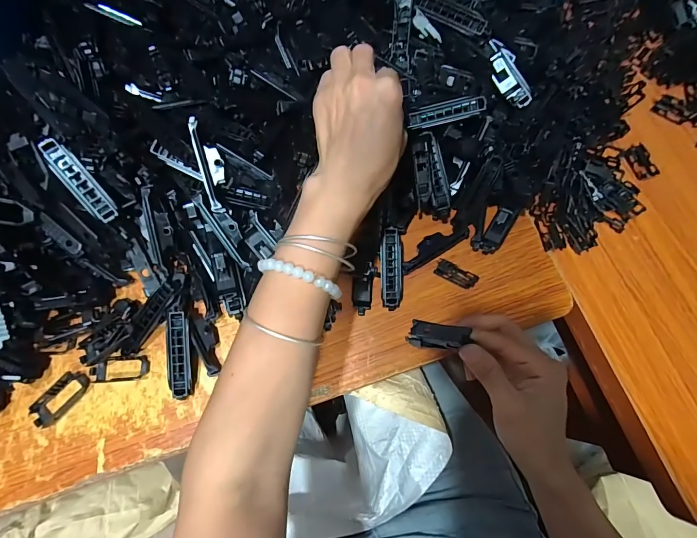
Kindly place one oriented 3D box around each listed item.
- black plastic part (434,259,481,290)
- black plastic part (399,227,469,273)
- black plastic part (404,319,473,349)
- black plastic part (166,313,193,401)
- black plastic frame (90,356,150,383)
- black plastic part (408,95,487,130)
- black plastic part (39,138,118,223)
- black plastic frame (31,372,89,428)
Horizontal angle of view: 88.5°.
[{"bbox_3d":[0.105,0.005,0.350,0.041,0.013,0.013,29,76,7],"label":"black plastic part"},{"bbox_3d":[0.084,-0.022,0.359,0.076,0.013,0.021,-29,77,-9],"label":"black plastic part"},{"bbox_3d":[0.070,0.052,0.281,0.045,0.012,0.020,0,74,16],"label":"black plastic part"},{"bbox_3d":[-0.150,0.076,0.317,0.020,0.007,0.075,-4,90,-2],"label":"black plastic part"},{"bbox_3d":[-0.210,0.091,0.328,0.051,0.004,0.021,-3,74,-2],"label":"black plastic frame"},{"bbox_3d":[0.090,-0.144,0.329,0.067,0.010,0.017,-9,74,16],"label":"black plastic part"},{"bbox_3d":[-0.221,-0.072,0.294,0.021,0.007,0.075,-38,103,-11],"label":"black plastic part"},{"bbox_3d":[-0.259,0.117,0.320,0.026,0.008,0.052,38,77,9],"label":"black plastic frame"}]

